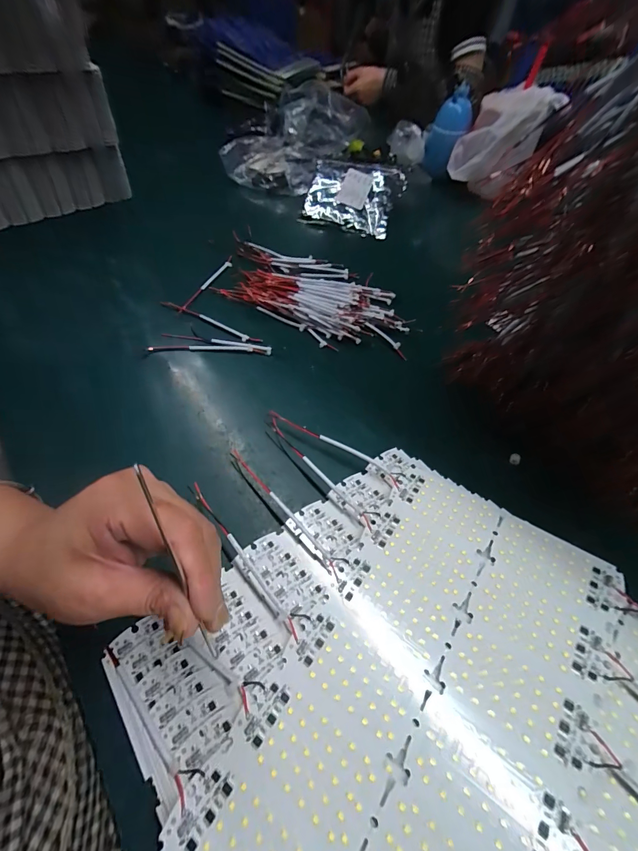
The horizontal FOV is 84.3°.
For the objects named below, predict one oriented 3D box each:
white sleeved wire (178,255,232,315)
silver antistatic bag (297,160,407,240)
[{"bbox_3d":[-0.159,-0.203,0.500,0.010,0.006,0.142,19,56,9],"label":"white sleeved wire"},{"bbox_3d":[0.064,-0.424,0.653,0.163,0.019,0.145,17,82,5],"label":"silver antistatic bag"}]

